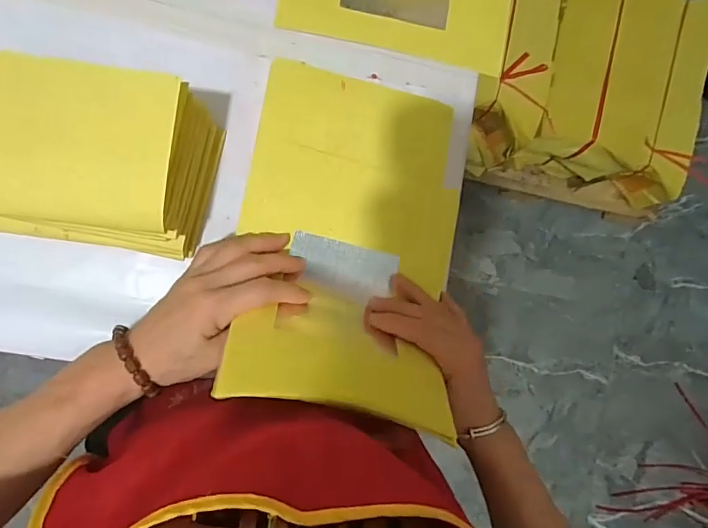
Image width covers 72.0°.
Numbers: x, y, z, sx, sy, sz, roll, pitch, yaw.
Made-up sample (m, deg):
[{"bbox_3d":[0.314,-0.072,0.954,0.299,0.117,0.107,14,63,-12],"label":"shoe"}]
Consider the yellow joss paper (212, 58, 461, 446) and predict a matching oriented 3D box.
[{"bbox_3d":[0.000,-0.025,0.358,0.171,0.122,0.253,12,89,-8],"label":"yellow joss paper"}]

